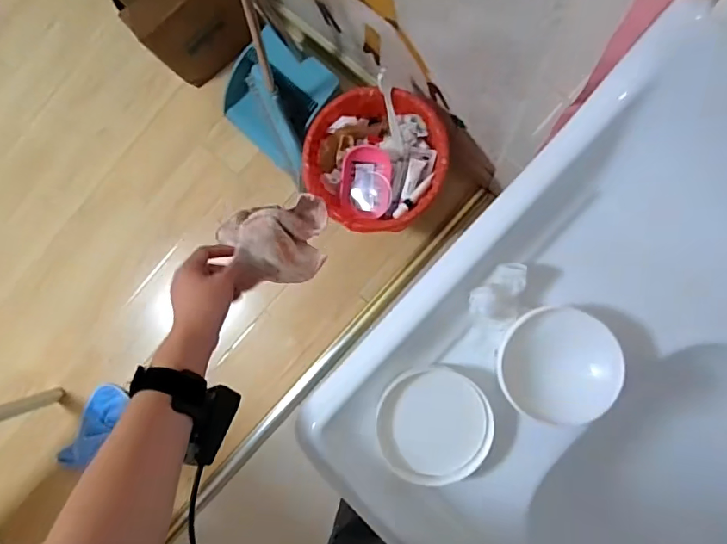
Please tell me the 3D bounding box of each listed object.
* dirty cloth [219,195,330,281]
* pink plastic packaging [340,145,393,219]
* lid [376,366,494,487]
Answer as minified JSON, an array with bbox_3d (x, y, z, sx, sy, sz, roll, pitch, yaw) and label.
[{"bbox_3d":[-0.104,-0.033,0.561,0.126,0.058,0.096,-15,83,4],"label":"dirty cloth"},{"bbox_3d":[0.008,-0.190,1.046,0.109,0.048,0.150,5,88,9],"label":"pink plastic packaging"},{"bbox_3d":[0.065,0.141,0.440,0.100,0.011,0.102,-3,87,9],"label":"lid"}]

